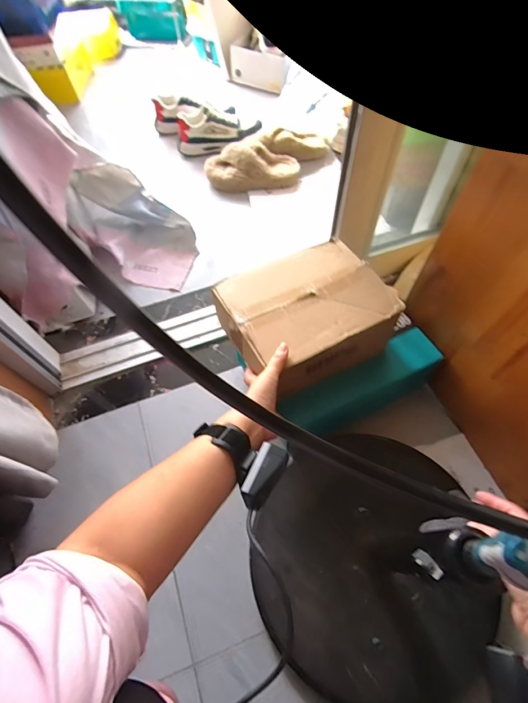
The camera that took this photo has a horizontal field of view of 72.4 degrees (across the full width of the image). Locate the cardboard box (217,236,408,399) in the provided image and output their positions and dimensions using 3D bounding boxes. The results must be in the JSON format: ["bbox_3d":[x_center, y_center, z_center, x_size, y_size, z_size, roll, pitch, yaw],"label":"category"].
[{"bbox_3d":[0.068,-0.063,0.617,0.248,0.108,0.208,-24,62,-12],"label":"cardboard box"}]

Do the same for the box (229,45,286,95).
[{"bbox_3d":[-0.030,-1.090,1.400,0.212,0.124,0.031,12,55,-3],"label":"box"}]

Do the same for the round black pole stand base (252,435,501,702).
[{"bbox_3d":[0.155,0.322,0.559,0.329,0.069,0.350,-1,60,1],"label":"round black pole stand base"}]

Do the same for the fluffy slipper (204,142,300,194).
[{"bbox_3d":[-0.035,-0.558,1.099,0.281,0.101,0.137,-5,60,-1],"label":"fluffy slipper"}]

